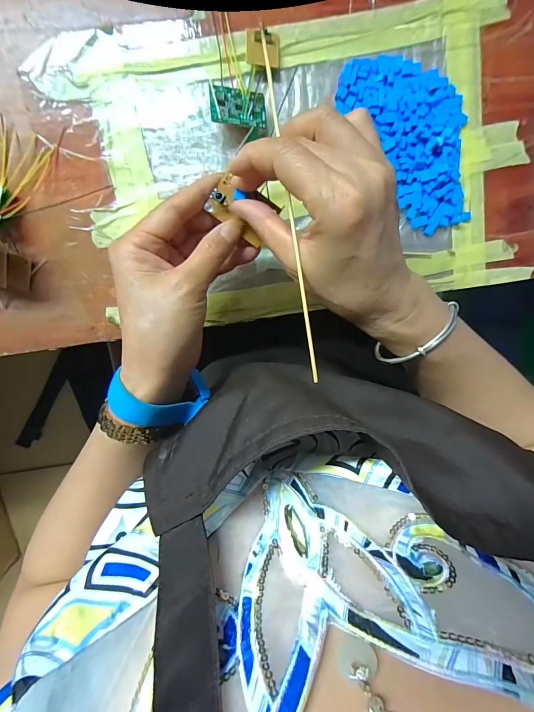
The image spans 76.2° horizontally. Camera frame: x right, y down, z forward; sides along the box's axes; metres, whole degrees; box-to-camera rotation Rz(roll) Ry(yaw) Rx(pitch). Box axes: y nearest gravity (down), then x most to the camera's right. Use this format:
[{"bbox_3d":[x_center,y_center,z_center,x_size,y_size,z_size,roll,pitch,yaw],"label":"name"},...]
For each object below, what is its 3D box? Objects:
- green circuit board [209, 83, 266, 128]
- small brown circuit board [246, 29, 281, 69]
[{"bbox_3d":[-0.022,-0.193,0.264,0.043,0.004,0.029,1,86,-16],"label":"green circuit board"},{"bbox_3d":[-0.003,-0.239,0.266,0.026,0.008,0.026,3,99,-3],"label":"small brown circuit board"}]

